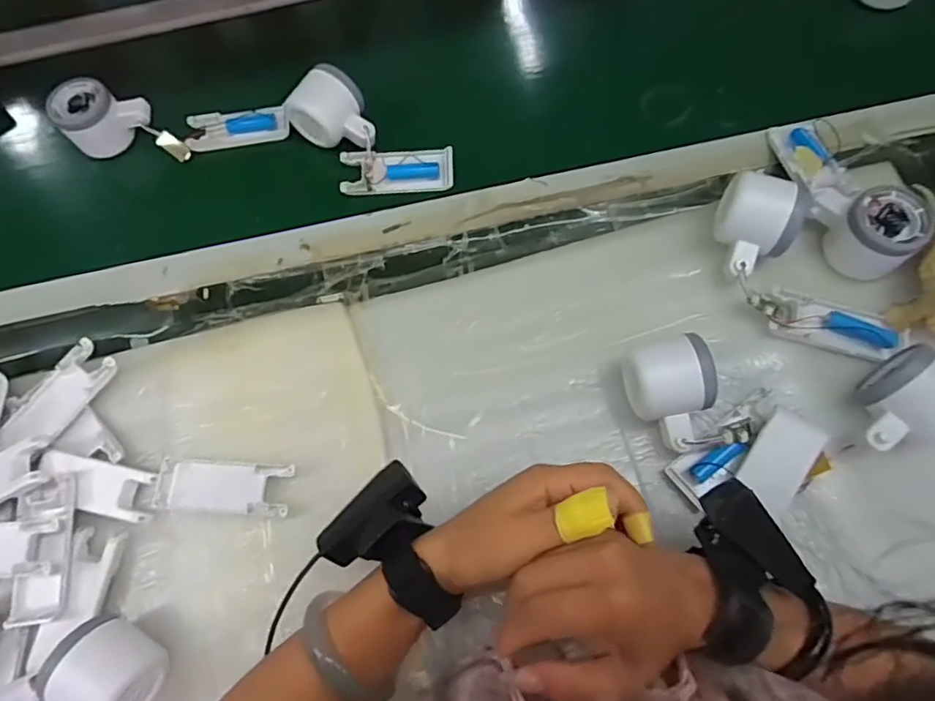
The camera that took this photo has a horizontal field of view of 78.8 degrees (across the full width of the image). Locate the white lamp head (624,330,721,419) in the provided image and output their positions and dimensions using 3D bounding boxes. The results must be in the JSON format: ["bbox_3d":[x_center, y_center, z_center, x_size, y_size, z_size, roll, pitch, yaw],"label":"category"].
[{"bbox_3d":[0.147,0.022,0.424,0.055,0.055,0.056,-14,69,0],"label":"white lamp head"}]

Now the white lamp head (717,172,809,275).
[{"bbox_3d":[0.222,-0.097,0.450,0.064,0.057,0.073,39,77,16],"label":"white lamp head"}]

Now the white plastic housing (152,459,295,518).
[{"bbox_3d":[-0.189,0.106,0.439,0.108,0.010,0.037,3,72,2],"label":"white plastic housing"}]

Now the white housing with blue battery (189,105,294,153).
[{"bbox_3d":[-0.230,-0.228,0.574,0.102,0.024,0.040,-9,72,-2],"label":"white housing with blue battery"}]

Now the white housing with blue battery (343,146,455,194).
[{"bbox_3d":[-0.066,-0.169,0.537,0.104,0.018,0.037,-2,71,0],"label":"white housing with blue battery"}]

